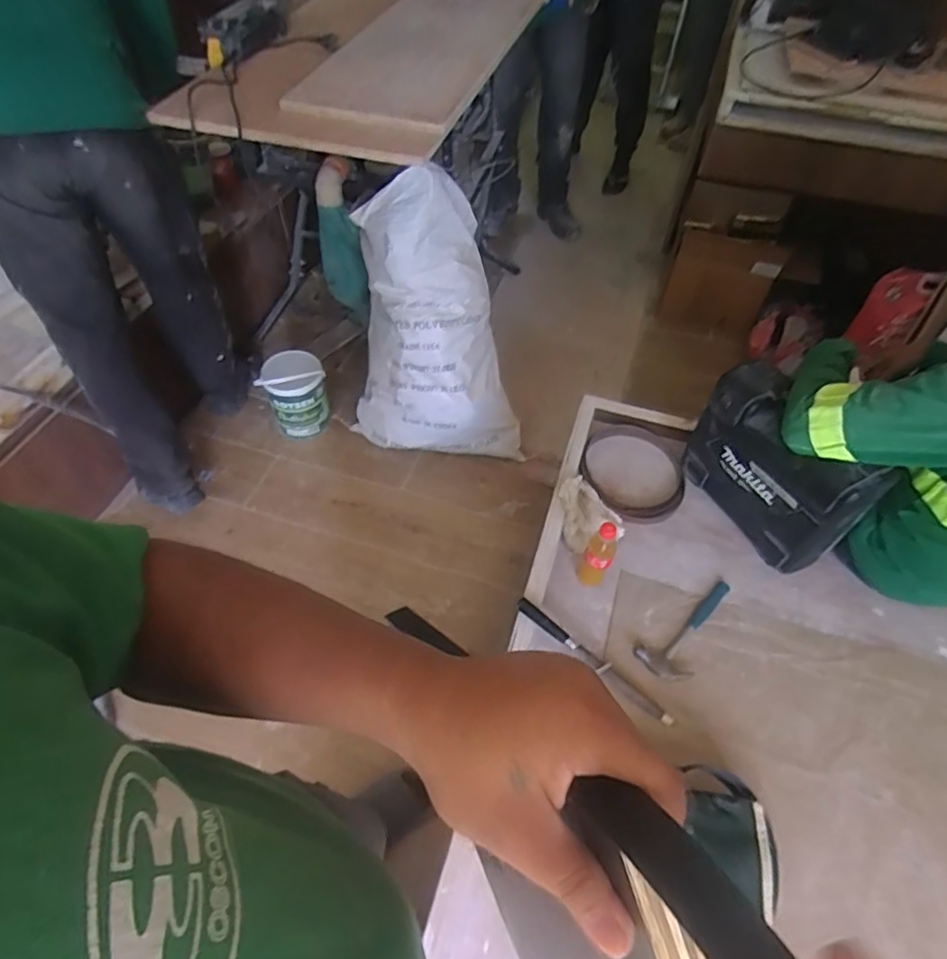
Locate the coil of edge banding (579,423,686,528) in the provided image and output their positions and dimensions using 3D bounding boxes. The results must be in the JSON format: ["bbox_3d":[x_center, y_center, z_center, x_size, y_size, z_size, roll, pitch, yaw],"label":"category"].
[{"bbox_3d":[0.353,-0.022,1.330,0.219,0.025,0.282,2,53,0],"label":"coil of edge banding"}]

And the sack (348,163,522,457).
[{"bbox_3d":[-0.101,-0.409,1.621,0.481,0.679,0.328,1,53,-1],"label":"sack"}]

